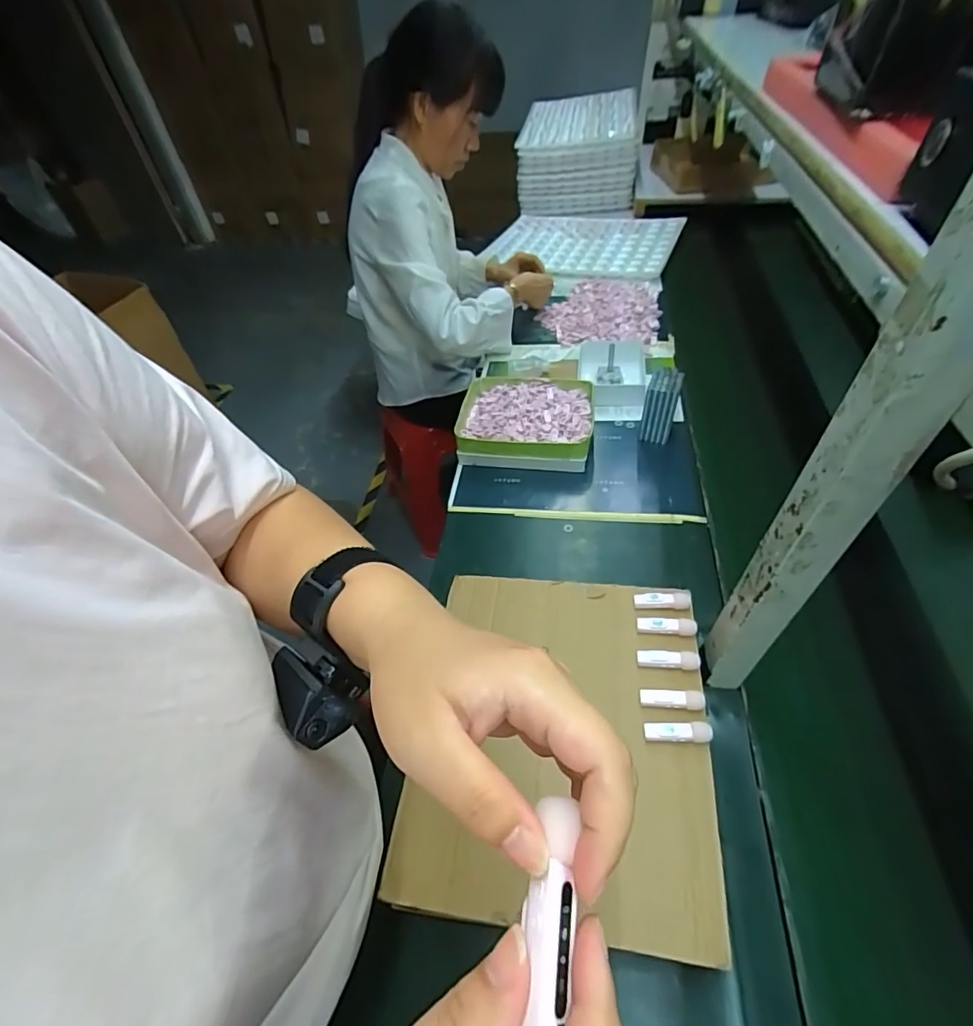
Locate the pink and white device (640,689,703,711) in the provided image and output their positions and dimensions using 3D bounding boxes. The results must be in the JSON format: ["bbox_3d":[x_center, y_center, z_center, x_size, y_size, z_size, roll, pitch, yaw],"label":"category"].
[{"bbox_3d":[0.193,0.194,0.521,0.062,0.013,0.019,3,51,7],"label":"pink and white device"}]

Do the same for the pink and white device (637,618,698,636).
[{"bbox_3d":[0.207,0.130,0.575,0.063,0.015,0.019,4,51,8],"label":"pink and white device"}]

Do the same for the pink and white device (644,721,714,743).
[{"bbox_3d":[0.191,0.219,0.501,0.064,0.013,0.018,0,50,5],"label":"pink and white device"}]

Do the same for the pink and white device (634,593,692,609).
[{"bbox_3d":[0.209,0.105,0.596,0.062,0.014,0.018,4,51,8],"label":"pink and white device"}]

